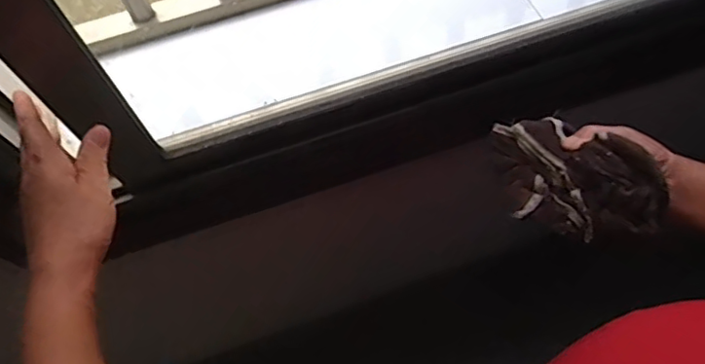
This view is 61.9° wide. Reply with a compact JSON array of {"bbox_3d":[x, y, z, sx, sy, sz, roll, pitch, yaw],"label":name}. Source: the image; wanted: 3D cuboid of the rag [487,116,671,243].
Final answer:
[{"bbox_3d":[0.202,-0.003,0.544,0.132,0.074,0.106,3,70,-1],"label":"rag"}]

